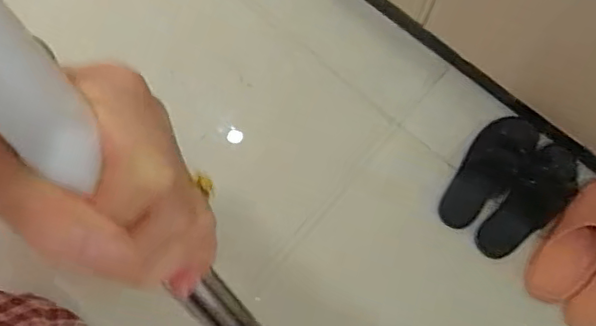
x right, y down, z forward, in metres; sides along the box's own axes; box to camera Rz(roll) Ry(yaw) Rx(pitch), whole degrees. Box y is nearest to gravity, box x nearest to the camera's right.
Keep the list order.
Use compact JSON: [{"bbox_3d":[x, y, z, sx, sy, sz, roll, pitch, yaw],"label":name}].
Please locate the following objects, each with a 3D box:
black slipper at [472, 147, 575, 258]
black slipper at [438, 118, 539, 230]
[{"bbox_3d":[0.420,0.071,1.050,0.104,0.068,0.240,33,78,8],"label":"black slipper"},{"bbox_3d":[0.350,0.016,1.079,0.101,0.051,0.240,33,78,8],"label":"black slipper"}]

